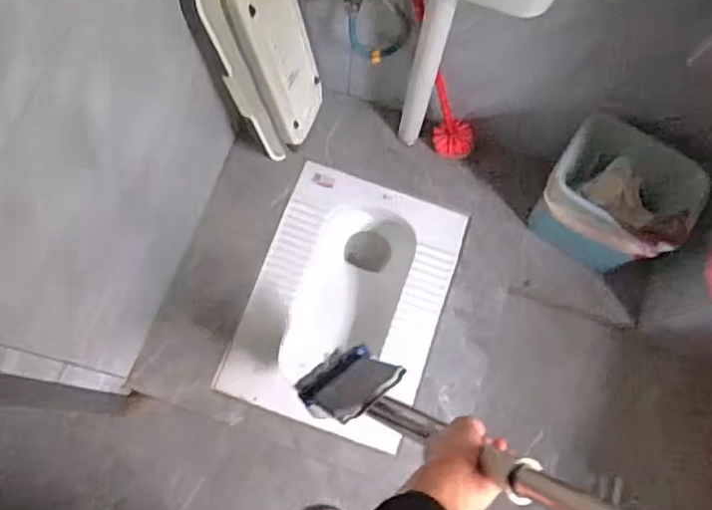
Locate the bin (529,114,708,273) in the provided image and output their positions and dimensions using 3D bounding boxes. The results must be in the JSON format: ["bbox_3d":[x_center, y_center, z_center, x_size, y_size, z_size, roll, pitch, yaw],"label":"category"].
[{"bbox_3d":[0.529,-0.103,1.285,0.233,0.240,0.283,-40,77,-13],"label":"bin"}]

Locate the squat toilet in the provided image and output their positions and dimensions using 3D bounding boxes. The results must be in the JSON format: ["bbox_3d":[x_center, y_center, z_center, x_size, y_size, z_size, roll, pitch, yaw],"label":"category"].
[{"bbox_3d":[-0.016,0.114,1.407,0.413,0.146,0.566,18,72,4],"label":"squat toilet"}]

